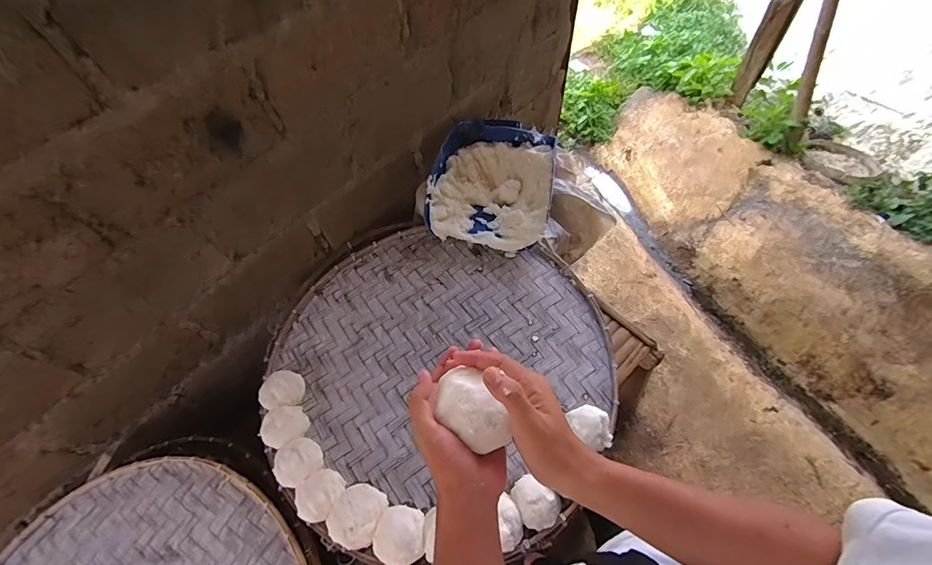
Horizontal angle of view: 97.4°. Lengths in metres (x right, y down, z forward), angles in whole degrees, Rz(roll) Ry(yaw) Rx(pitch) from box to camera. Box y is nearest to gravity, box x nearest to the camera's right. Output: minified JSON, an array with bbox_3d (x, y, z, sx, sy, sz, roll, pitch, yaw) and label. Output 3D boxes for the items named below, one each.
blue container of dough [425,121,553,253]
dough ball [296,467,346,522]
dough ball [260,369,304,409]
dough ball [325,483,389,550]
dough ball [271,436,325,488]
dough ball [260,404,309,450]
[{"bbox_3d":[0.067,-0.241,1.028,0.294,0.117,0.324,14,62,11],"label":"blue container of dough"},{"bbox_3d":[-0.257,0.378,0.726,0.086,0.057,0.077,-35,64,-15],"label":"dough ball"},{"bbox_3d":[-0.377,0.223,0.847,0.080,0.049,0.077,-2,60,3],"label":"dough ball"},{"bbox_3d":[-0.186,0.399,0.704,0.084,0.062,0.093,19,64,14],"label":"dough ball"},{"bbox_3d":[-0.308,0.334,0.763,0.082,0.059,0.082,-2,60,3],"label":"dough ball"},{"bbox_3d":[-0.358,0.281,0.805,0.083,0.055,0.076,-34,64,-15],"label":"dough ball"}]

